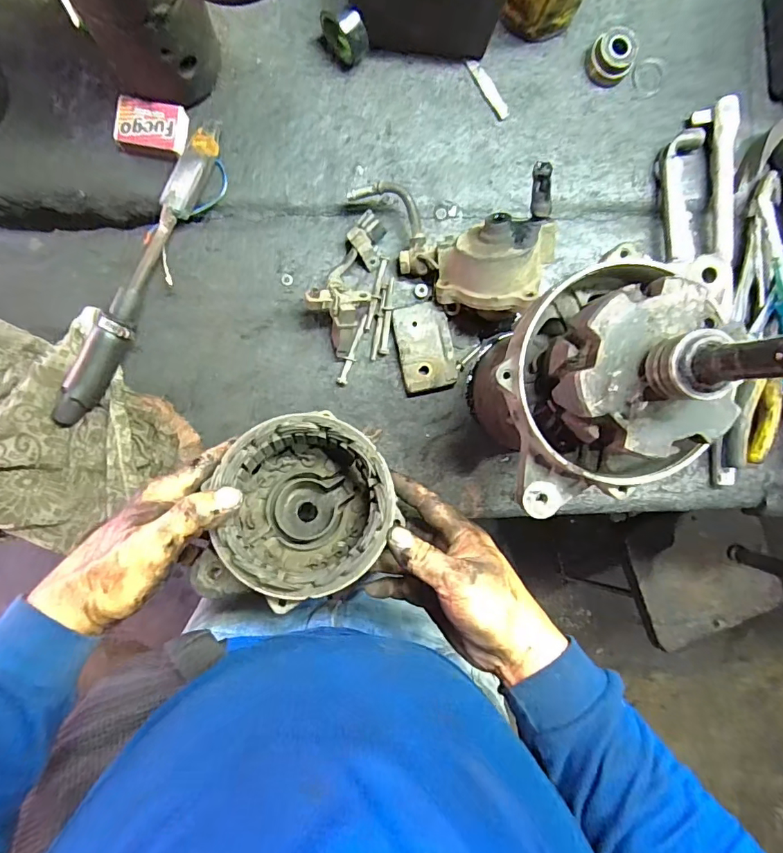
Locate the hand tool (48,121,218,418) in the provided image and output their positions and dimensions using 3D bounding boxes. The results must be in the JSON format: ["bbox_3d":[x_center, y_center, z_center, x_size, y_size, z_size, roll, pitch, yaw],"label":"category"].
[{"bbox_3d":[-0.216,-0.130,0.407,0.029,0.024,0.283,28,90,-5],"label":"hand tool"}]

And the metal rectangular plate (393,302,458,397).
[{"bbox_3d":[0.031,-0.072,0.435,0.049,0.013,0.079,-13,93,-4],"label":"metal rectangular plate"}]

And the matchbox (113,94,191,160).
[{"bbox_3d":[-0.205,-0.254,0.407,0.055,0.018,0.043,8,91,-5],"label":"matchbox"}]

